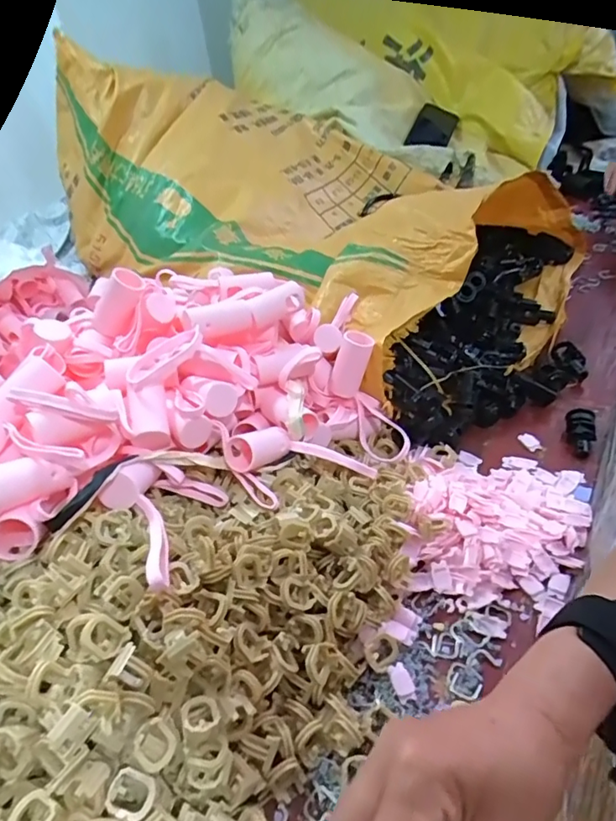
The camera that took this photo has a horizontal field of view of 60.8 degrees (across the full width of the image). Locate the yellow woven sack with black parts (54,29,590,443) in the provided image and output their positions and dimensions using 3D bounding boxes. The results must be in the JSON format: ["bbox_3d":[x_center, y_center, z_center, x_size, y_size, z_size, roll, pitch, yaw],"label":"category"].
[{"bbox_3d":[-0.015,-0.325,0.801,0.857,0.285,0.487,26,49,35],"label":"yellow woven sack with black parts"}]

